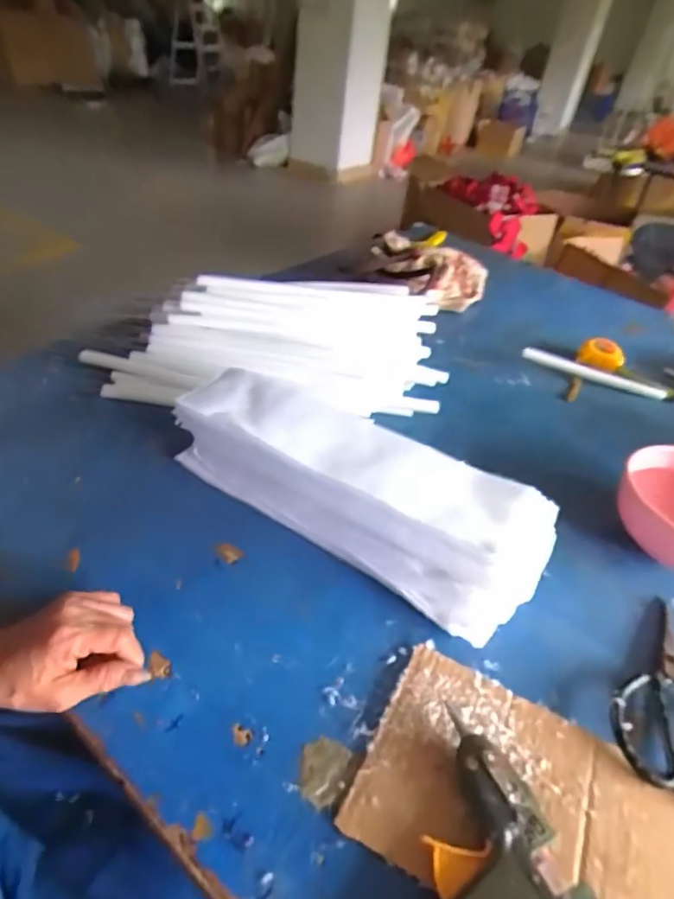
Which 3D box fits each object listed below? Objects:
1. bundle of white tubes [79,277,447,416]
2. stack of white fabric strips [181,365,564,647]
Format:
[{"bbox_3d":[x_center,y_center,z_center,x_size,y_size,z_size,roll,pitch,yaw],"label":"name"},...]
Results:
[{"bbox_3d":[-0.091,-0.159,0.743,0.480,0.098,0.260,2,40,-7],"label":"bundle of white tubes"},{"bbox_3d":[0.012,0.039,0.508,0.361,0.104,0.102,26,43,21],"label":"stack of white fabric strips"}]

